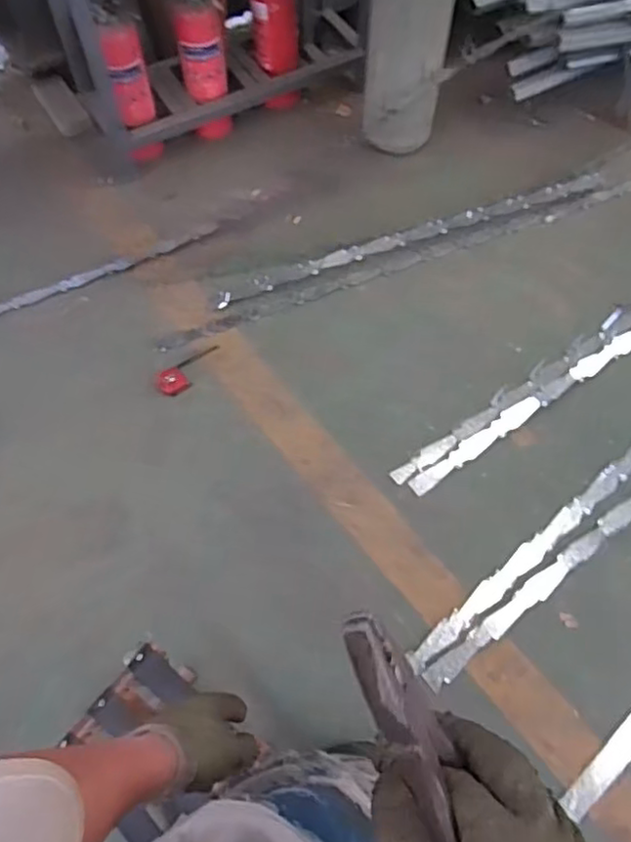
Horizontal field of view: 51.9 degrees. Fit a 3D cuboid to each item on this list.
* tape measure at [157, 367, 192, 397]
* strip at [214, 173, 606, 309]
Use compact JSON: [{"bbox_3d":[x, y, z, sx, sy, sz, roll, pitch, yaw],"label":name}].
[{"bbox_3d":[-0.349,-0.098,1.572,0.073,0.033,0.071,0,62,0],"label":"tape measure"},{"bbox_3d":[0.266,-0.509,1.779,1.128,0.022,0.058,-20,63,-6],"label":"strip"}]

